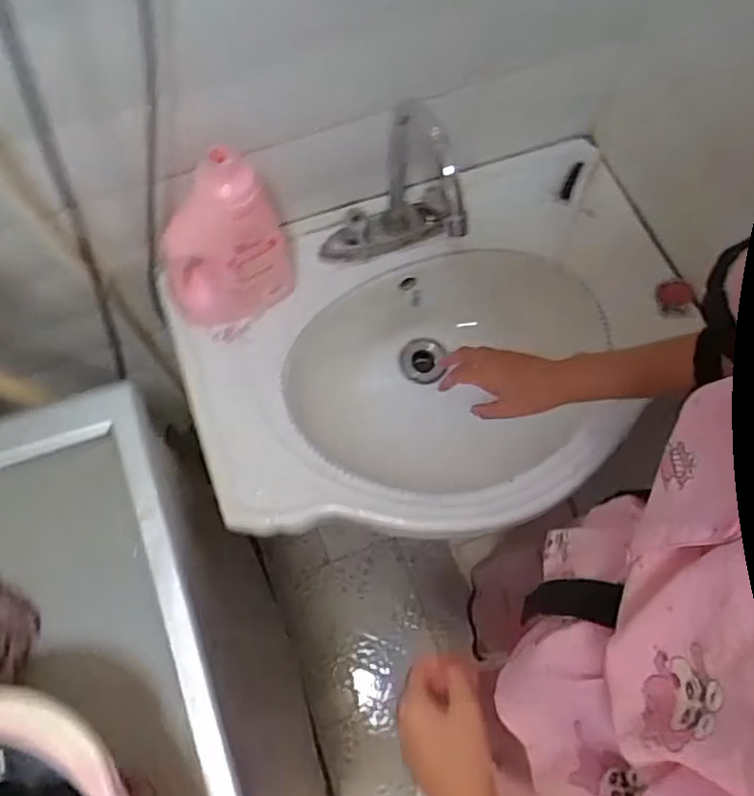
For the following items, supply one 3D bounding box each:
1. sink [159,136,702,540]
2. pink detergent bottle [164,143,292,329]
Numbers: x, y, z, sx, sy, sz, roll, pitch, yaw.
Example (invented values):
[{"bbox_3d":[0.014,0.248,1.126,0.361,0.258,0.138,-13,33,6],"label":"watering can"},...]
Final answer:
[{"bbox_3d":[0.086,-0.053,0.842,0.596,0.157,0.428,-23,74,-7],"label":"sink"},{"bbox_3d":[-0.161,-0.150,0.701,0.133,0.217,0.060,-34,75,-10],"label":"pink detergent bottle"}]

